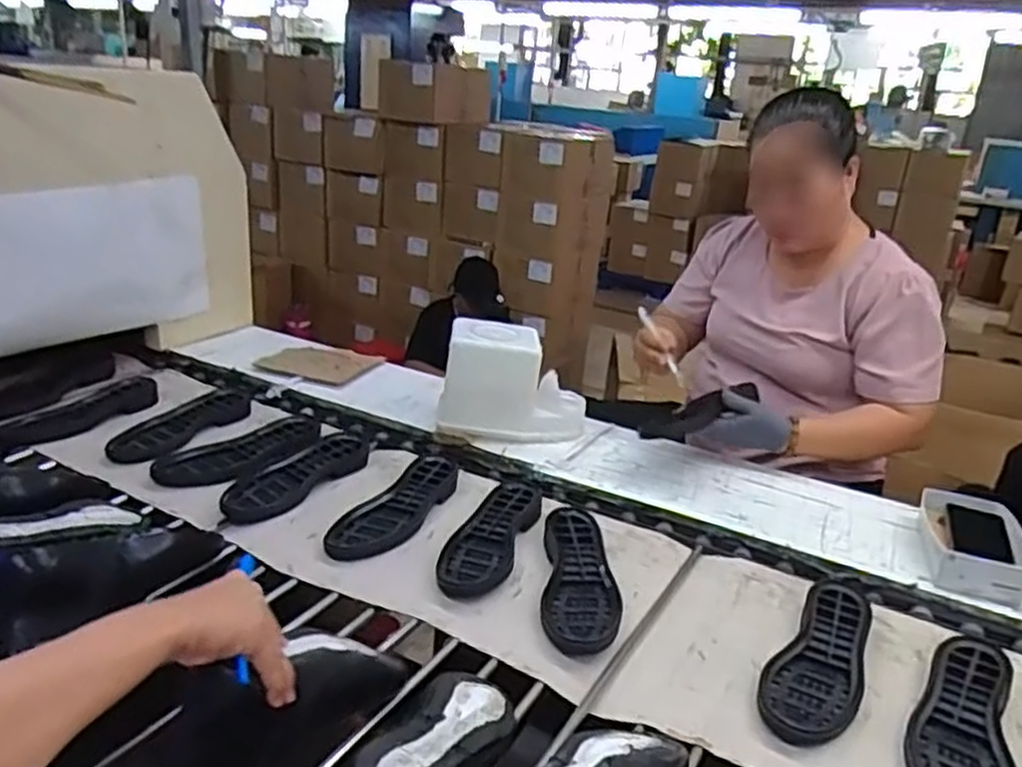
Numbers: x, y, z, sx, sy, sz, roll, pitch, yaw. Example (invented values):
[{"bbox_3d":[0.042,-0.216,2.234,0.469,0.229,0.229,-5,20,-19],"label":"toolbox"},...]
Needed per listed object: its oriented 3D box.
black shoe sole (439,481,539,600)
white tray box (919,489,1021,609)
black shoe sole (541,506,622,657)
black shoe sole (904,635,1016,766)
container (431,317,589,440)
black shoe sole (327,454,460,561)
[{"bbox_3d":[-0.026,0.205,1.075,0.095,0.034,0.240,11,23,17],"label":"black shoe sole"},{"bbox_3d":[0.634,0.221,1.071,0.114,0.051,0.199,11,23,17],"label":"white tray box"},{"bbox_3d":[0.083,0.244,1.011,0.097,0.029,0.260,2,22,-4],"label":"black shoe sole"},{"bbox_3d":[0.463,0.348,0.800,0.095,0.031,0.265,15,24,25],"label":"black shoe sole"},{"bbox_3d":[0.003,0.001,1.353,0.252,0.184,0.113,1,22,-6],"label":"container"},{"bbox_3d":[-0.166,0.177,1.142,0.093,0.030,0.276,13,23,21],"label":"black shoe sole"}]

